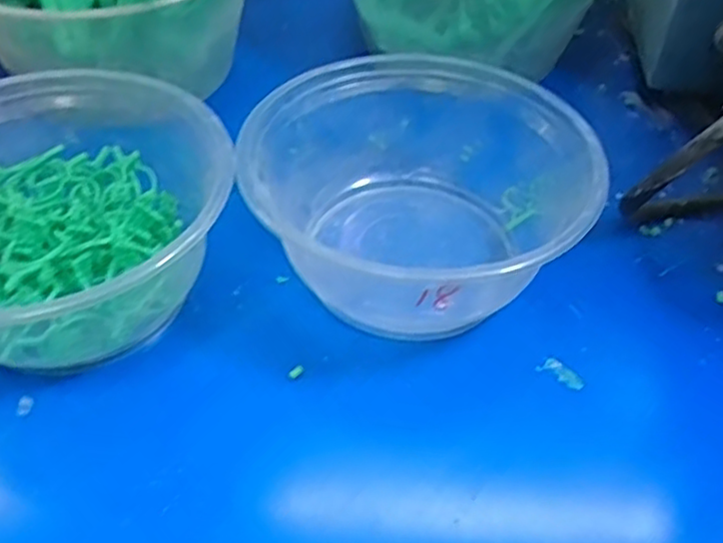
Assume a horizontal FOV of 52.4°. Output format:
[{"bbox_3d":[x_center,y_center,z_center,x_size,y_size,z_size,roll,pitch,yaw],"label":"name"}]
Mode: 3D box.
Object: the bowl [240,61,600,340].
[{"bbox_3d":[0.024,-0.028,0.301,0.128,0.061,0.129,25,51,20],"label":"bowl"}]

